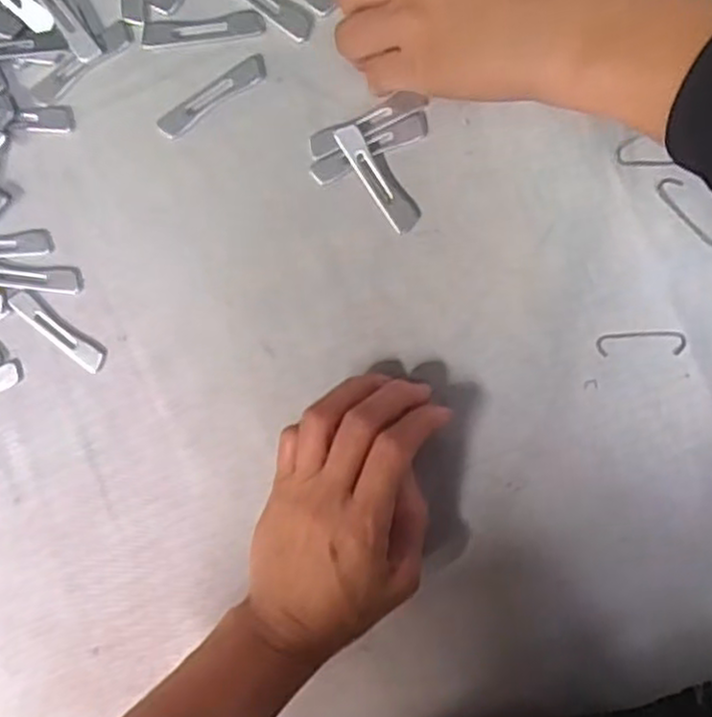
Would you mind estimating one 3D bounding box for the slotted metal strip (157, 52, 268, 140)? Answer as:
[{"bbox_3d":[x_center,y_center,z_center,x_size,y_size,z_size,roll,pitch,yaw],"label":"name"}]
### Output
[{"bbox_3d":[-0.070,-0.127,0.347,0.060,0.004,0.013,-31,93,8],"label":"slotted metal strip"}]

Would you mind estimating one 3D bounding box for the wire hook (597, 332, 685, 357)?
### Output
[{"bbox_3d":[0.136,-0.007,0.342,0.040,0.004,0.011,-2,97,6],"label":"wire hook"}]

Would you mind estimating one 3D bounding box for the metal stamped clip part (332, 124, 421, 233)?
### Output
[{"bbox_3d":[0.010,-0.086,0.342,0.014,0.004,0.057,-35,92,9],"label":"metal stamped clip part"}]

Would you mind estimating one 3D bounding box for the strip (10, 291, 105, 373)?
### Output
[{"bbox_3d":[-0.153,-0.014,0.368,0.055,0.004,0.013,37,99,0],"label":"strip"}]

